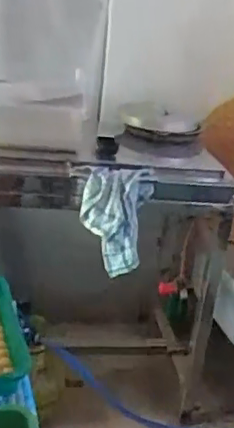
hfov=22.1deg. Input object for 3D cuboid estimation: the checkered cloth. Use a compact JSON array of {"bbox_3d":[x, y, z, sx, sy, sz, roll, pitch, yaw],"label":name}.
[{"bbox_3d":[-0.008,0.026,1.477,0.164,0.271,0.114,6,21,-1],"label":"checkered cloth"}]

